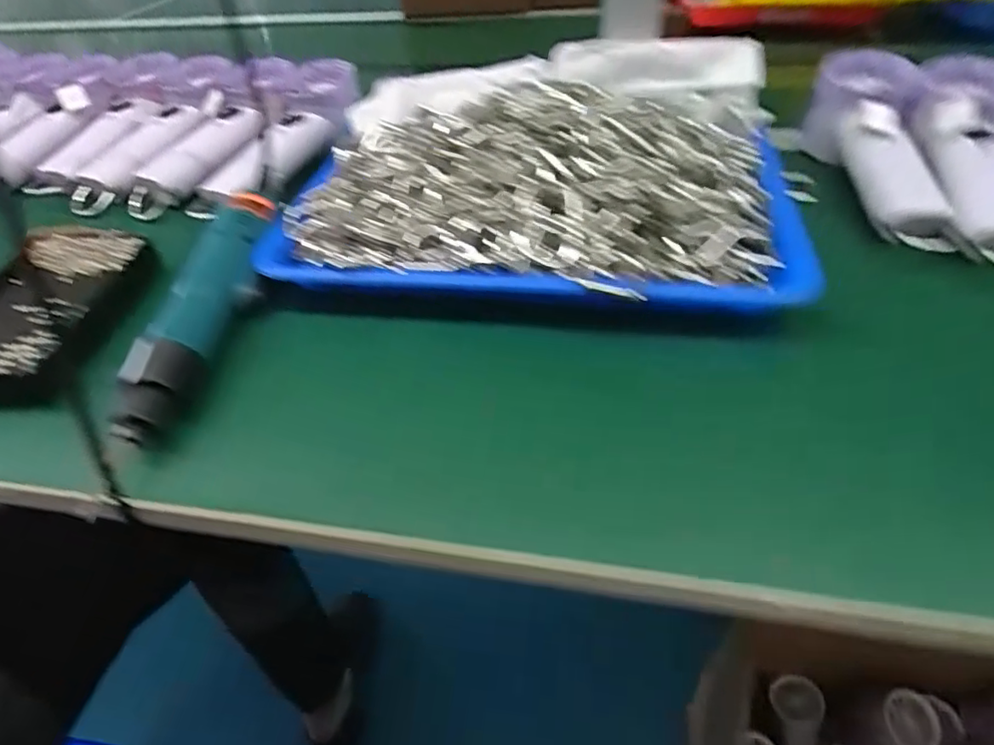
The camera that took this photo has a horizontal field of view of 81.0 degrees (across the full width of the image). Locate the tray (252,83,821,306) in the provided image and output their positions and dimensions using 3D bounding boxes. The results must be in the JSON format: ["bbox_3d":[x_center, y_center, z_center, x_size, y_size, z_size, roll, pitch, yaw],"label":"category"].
[{"bbox_3d":[0.020,-0.127,0.378,0.321,0.054,0.203,3,46,8],"label":"tray"}]

